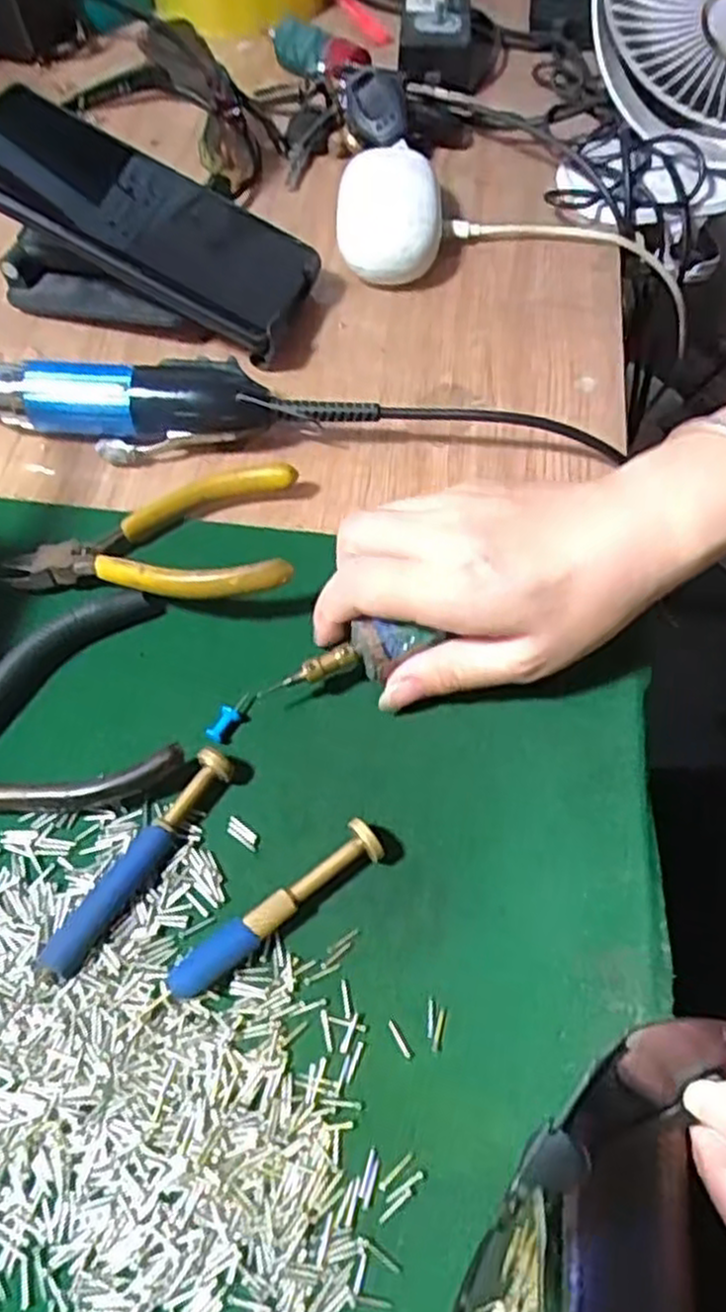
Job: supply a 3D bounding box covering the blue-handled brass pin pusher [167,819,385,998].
[{"bbox_3d":[-0.028,0.083,0.257,0.078,0.013,0.013,-35,66,-18],"label":"blue-handled brass pin pusher"}]

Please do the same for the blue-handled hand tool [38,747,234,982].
[{"bbox_3d":[-0.076,0.068,0.265,0.014,0.014,0.086,32,65,17],"label":"blue-handled hand tool"}]

